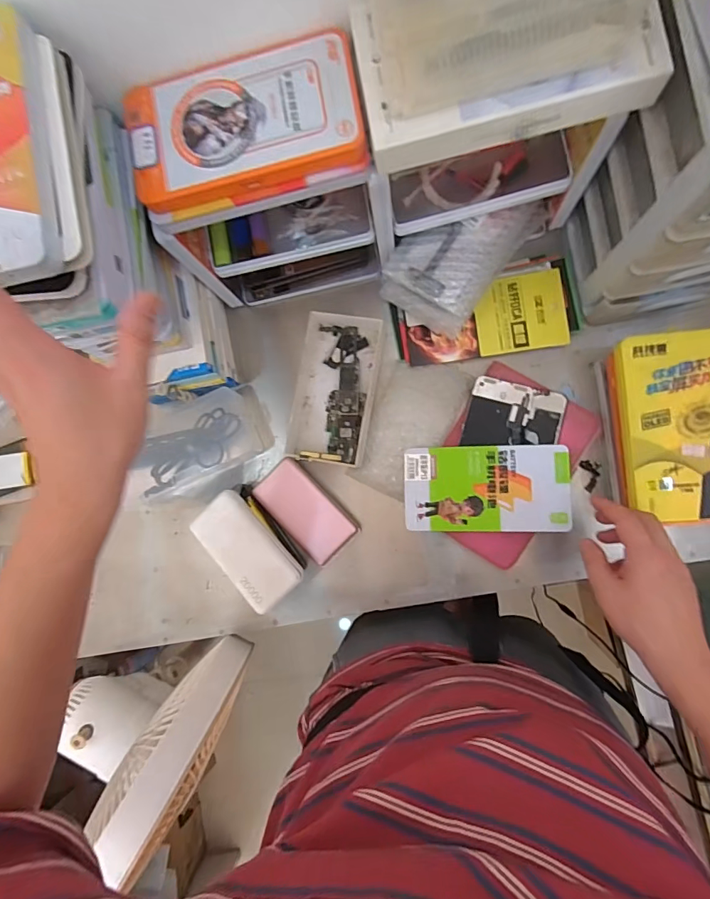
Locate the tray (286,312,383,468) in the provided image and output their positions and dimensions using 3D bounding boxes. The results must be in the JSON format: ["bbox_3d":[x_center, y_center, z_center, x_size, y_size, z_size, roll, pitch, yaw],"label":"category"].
[{"bbox_3d":[-0.026,-0.078,0.547,0.098,0.031,0.187,8,88,9],"label":"tray"}]

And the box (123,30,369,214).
[{"bbox_3d":[-0.091,-0.268,0.368,0.189,0.026,0.104,-13,85,7],"label":"box"}]

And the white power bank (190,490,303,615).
[{"bbox_3d":[-0.125,0.116,0.508,0.066,0.030,0.134,-43,82,4],"label":"white power bank"}]

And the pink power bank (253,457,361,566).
[{"bbox_3d":[-0.060,0.075,0.550,0.067,0.021,0.128,-44,82,3],"label":"pink power bank"}]

